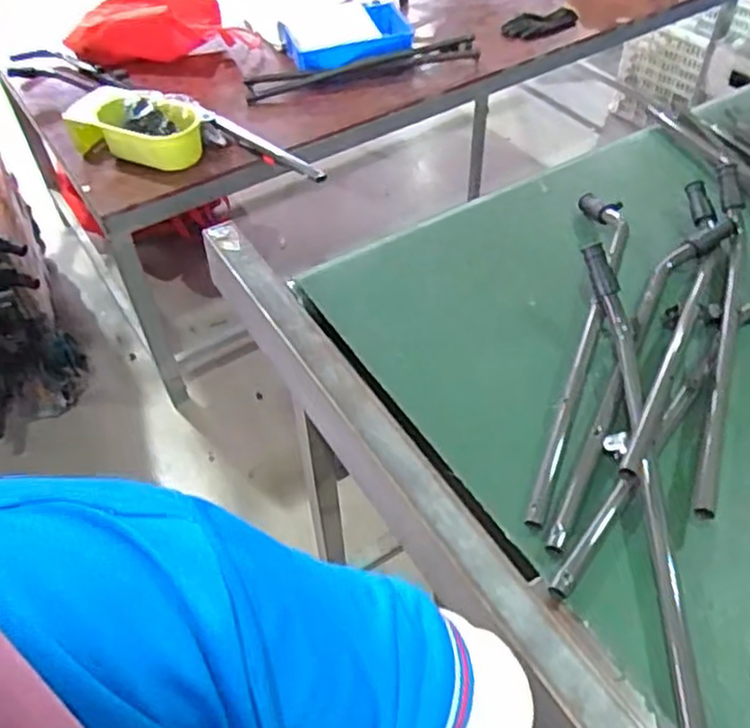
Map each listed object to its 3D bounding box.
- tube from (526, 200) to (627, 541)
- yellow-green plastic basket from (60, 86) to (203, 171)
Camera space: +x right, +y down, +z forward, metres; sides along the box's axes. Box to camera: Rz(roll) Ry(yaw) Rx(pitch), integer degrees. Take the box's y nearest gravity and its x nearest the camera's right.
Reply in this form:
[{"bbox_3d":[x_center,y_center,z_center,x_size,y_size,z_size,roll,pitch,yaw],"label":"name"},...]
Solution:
[{"bbox_3d":[0.250,-0.042,0.832,0.064,0.036,0.533,12,50,12],"label":"tube"},{"bbox_3d":[-0.517,-0.505,1.519,0.300,0.106,0.139,7,49,8],"label":"yellow-green plastic basket"}]

